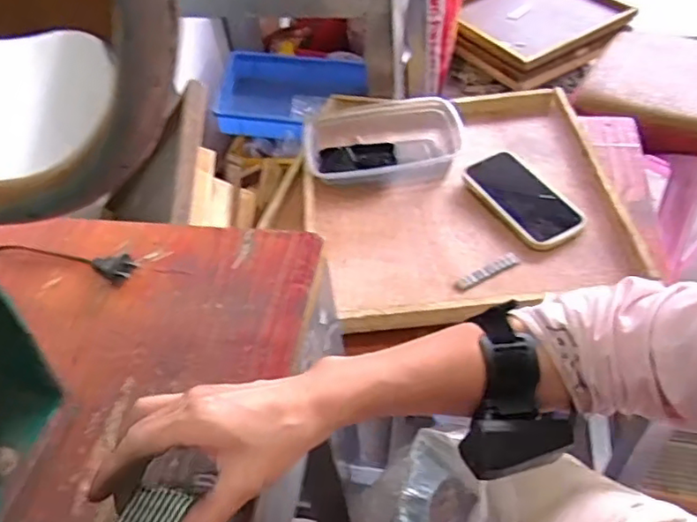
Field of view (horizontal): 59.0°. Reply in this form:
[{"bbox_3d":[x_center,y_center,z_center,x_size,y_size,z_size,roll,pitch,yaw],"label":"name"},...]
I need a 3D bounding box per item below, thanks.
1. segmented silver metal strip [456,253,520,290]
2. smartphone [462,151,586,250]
[{"bbox_3d":[0.164,0.013,0.734,0.085,0.004,0.018,-24,50,-14],"label":"segmented silver metal strip"},{"bbox_3d":[0.225,-0.081,0.798,0.088,0.017,0.169,-22,50,-13],"label":"smartphone"}]

